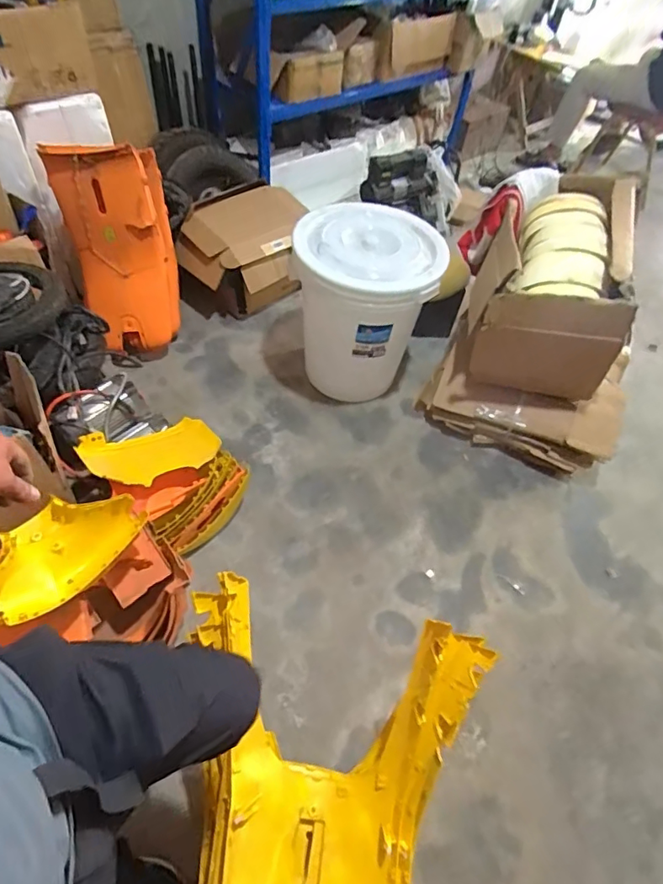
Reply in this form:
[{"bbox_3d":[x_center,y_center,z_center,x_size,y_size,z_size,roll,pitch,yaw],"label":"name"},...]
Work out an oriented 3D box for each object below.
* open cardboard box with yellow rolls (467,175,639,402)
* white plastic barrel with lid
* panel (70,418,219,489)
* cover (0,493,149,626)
[{"bbox_3d":[0.681,-0.502,1.564,0.380,0.423,0.582,16,53,5],"label":"open cardboard box with yellow rolls"},{"bbox_3d":[0.092,-0.447,1.697,0.420,0.542,0.392,0,53,-7],"label":"white plastic barrel with lid"},{"bbox_3d":[-0.469,0.024,1.321,0.334,0.072,0.190,-18,57,-19],"label":"panel"},{"bbox_3d":[-0.542,0.198,0.993,0.190,0.101,0.295,36,57,19],"label":"cover"}]

